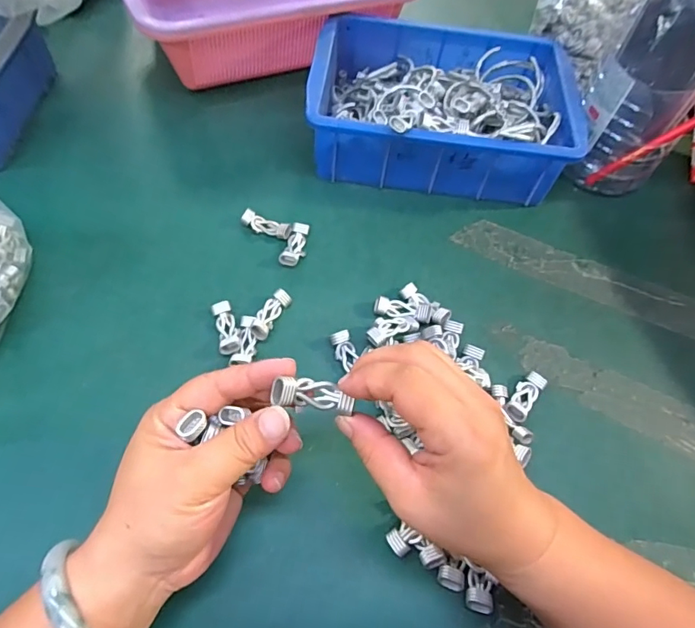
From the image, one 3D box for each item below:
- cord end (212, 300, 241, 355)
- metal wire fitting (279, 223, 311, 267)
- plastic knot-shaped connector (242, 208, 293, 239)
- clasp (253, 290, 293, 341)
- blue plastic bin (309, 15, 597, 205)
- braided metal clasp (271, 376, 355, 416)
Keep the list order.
[{"bbox_3d":[-0.092,0.012,0.352,0.015,0.011,0.043,-13,61,-12],"label":"cord end"},{"bbox_3d":[-0.044,-0.060,0.401,0.017,0.009,0.044,14,59,4],"label":"metal wire fitting"},{"bbox_3d":[-0.071,-0.079,0.409,0.044,0.012,0.016,17,59,5],"label":"plastic knot-shaped connector"},{"bbox_3d":[-0.060,0.000,0.358,0.014,0.016,0.044,24,60,9],"label":"clasp"},{"bbox_3d":[0.091,-0.203,0.458,0.236,0.079,0.173,4,59,-2],"label":"blue plastic bin"},{"bbox_3d":[-0.018,0.041,0.236,0.041,0.011,0.015,14,55,-27],"label":"braided metal clasp"}]

